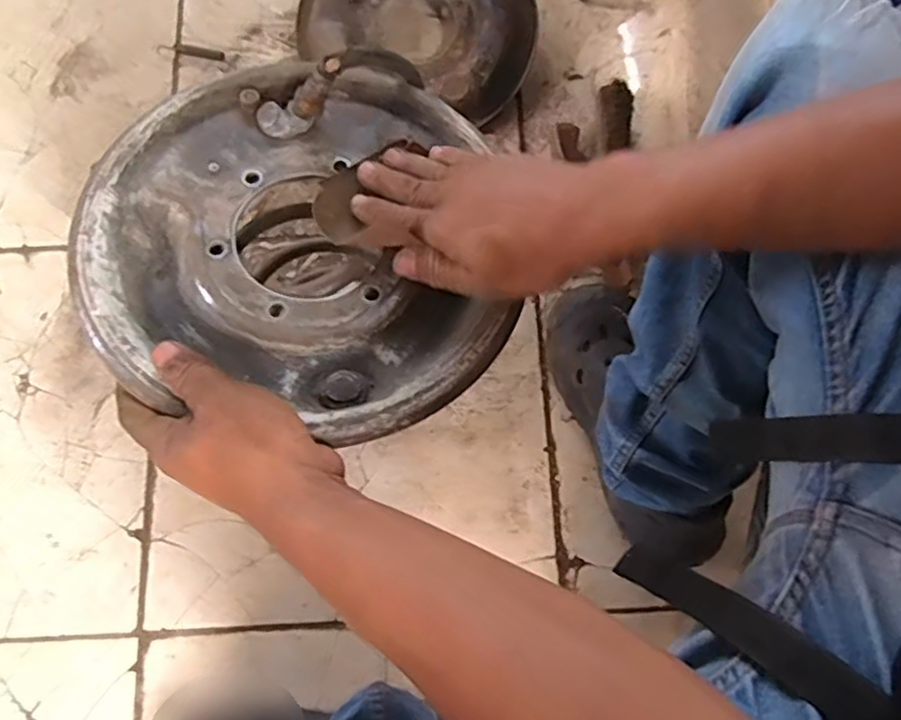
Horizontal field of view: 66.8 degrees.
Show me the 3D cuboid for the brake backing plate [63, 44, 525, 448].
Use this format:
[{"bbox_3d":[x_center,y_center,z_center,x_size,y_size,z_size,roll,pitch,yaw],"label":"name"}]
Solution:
[{"bbox_3d":[-0.091,-0.076,0.422,0.251,0.056,0.259,-9,76,-3],"label":"brake backing plate"}]

